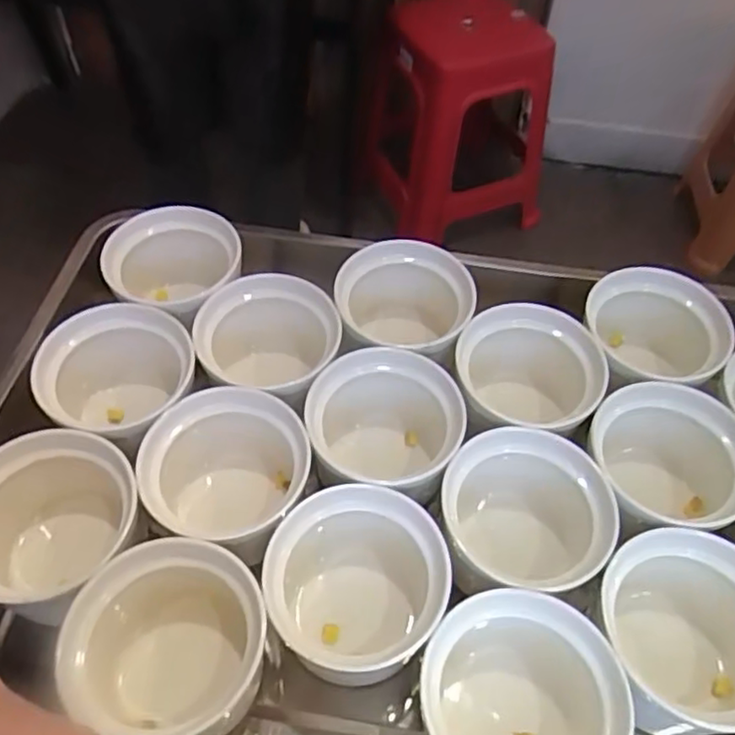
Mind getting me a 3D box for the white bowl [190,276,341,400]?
[{"bbox_3d":[-0.070,-0.004,0.464,0.097,0.081,0.092,1,53,-2],"label":"white bowl"}]

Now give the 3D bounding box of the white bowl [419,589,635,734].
[{"bbox_3d":[0.078,0.169,0.341,0.091,0.074,0.084,1,53,-2],"label":"white bowl"}]

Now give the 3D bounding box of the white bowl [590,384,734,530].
[{"bbox_3d":[0.186,0.067,0.422,0.088,0.079,0.096,1,53,-2],"label":"white bowl"}]

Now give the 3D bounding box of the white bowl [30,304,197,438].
[{"bbox_3d":[-0.159,0.017,0.441,0.097,0.075,0.093,1,53,-2],"label":"white bowl"}]

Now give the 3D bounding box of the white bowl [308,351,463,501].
[{"bbox_3d":[0.013,0.049,0.432,0.089,0.078,0.094,1,53,-2],"label":"white bowl"}]

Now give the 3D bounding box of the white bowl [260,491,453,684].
[{"bbox_3d":[-0.007,0.119,0.373,0.092,0.073,0.085,1,53,-2],"label":"white bowl"}]

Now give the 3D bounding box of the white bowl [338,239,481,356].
[{"bbox_3d":[0.032,-0.039,0.488,0.083,0.070,0.095,-29,60,-22],"label":"white bowl"}]

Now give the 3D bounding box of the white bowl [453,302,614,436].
[{"bbox_3d":[0.104,0.022,0.459,0.094,0.090,0.098,1,53,-2],"label":"white bowl"}]

